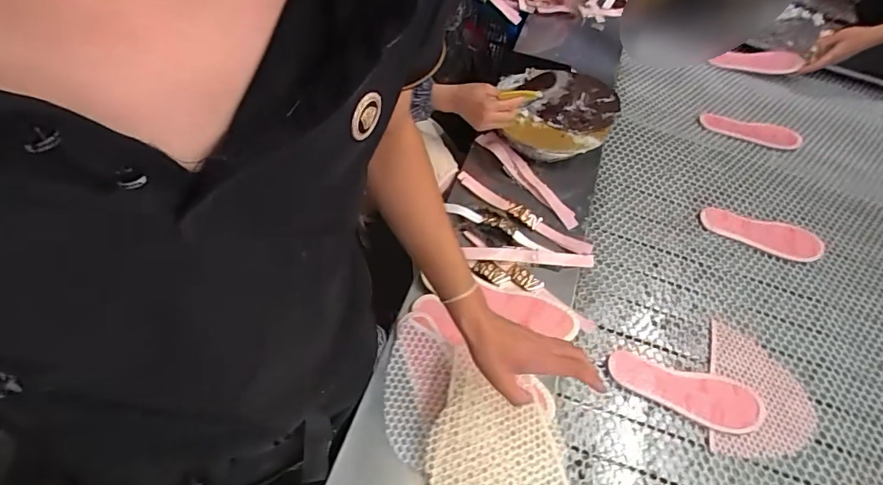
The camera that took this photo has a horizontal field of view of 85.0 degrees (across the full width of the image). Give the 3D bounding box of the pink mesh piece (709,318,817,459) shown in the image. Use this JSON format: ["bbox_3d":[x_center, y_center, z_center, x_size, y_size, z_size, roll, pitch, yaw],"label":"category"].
[{"bbox_3d":[0.493,0.237,0.744,0.160,0.009,0.219,20,55,6],"label":"pink mesh piece"}]

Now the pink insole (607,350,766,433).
[{"bbox_3d":[0.367,0.225,0.725,0.235,0.011,0.083,16,55,3],"label":"pink insole"}]

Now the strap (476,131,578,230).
[{"bbox_3d":[0.156,-0.121,0.888,0.034,0.020,0.249,-29,64,-21],"label":"strap"}]

